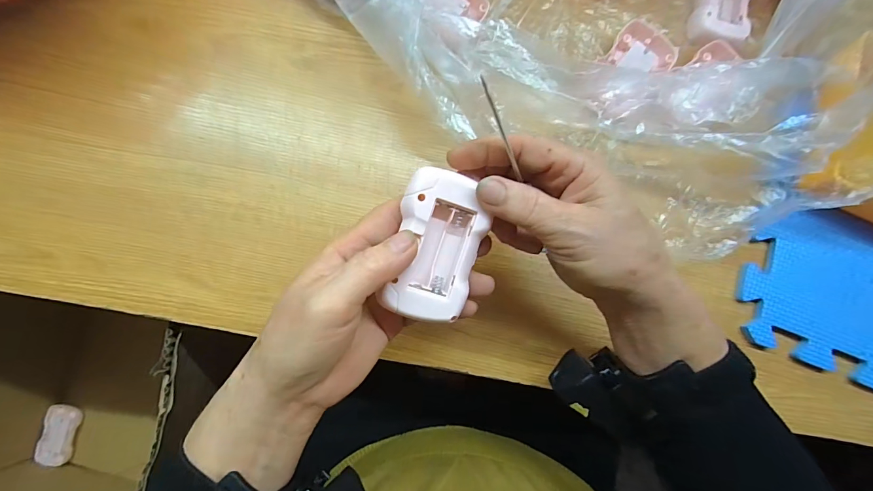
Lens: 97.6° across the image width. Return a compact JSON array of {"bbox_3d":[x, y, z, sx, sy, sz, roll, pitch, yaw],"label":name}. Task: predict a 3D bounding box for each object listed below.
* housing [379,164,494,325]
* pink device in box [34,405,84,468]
[{"bbox_3d":[0.001,0.001,0.217,0.047,0.022,0.081,16,81,-2],"label":"housing"},{"bbox_3d":[-0.601,0.303,0.608,0.050,0.012,0.087,12,81,-3],"label":"pink device in box"}]

